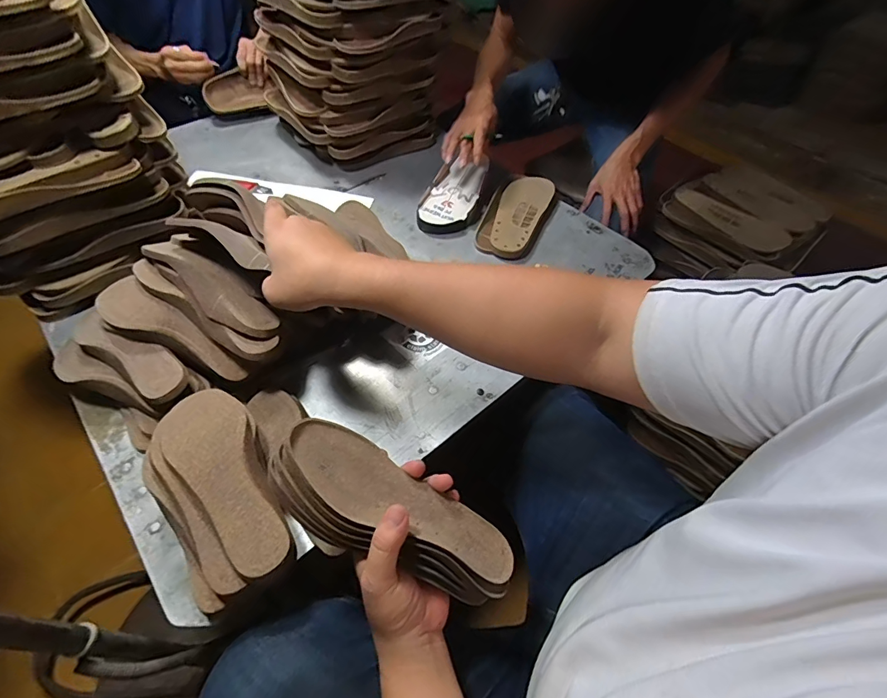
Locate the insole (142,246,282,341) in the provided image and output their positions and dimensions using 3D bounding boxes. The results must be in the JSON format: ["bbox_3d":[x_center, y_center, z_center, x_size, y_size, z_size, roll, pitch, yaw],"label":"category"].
[{"bbox_3d":[-0.295,-0.080,0.554,0.198,0.023,0.058,38,60,6],"label":"insole"}]

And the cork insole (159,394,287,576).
[{"bbox_3d":[-0.231,0.127,0.458,0.082,0.026,0.231,-32,62,-23],"label":"cork insole"}]

